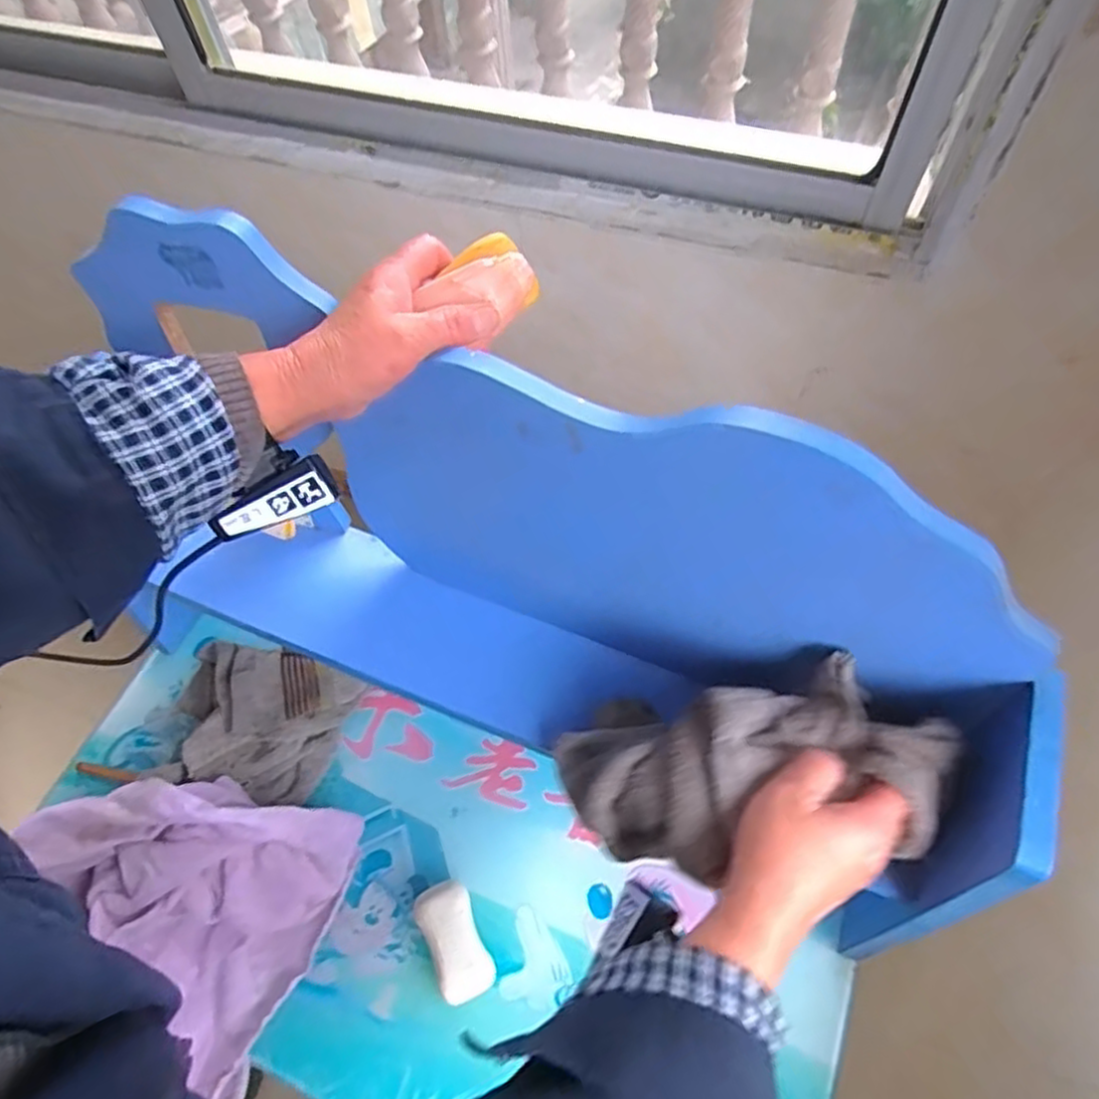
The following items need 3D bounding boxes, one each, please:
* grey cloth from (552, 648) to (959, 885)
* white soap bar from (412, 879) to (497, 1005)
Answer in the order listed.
[{"bbox_3d":[0.115,0.130,0.421,0.227,0.071,0.109,-14,59,15],"label":"grey cloth"},{"bbox_3d":[-0.074,0.308,0.558,0.043,0.027,0.082,-25,62,-11],"label":"white soap bar"}]

